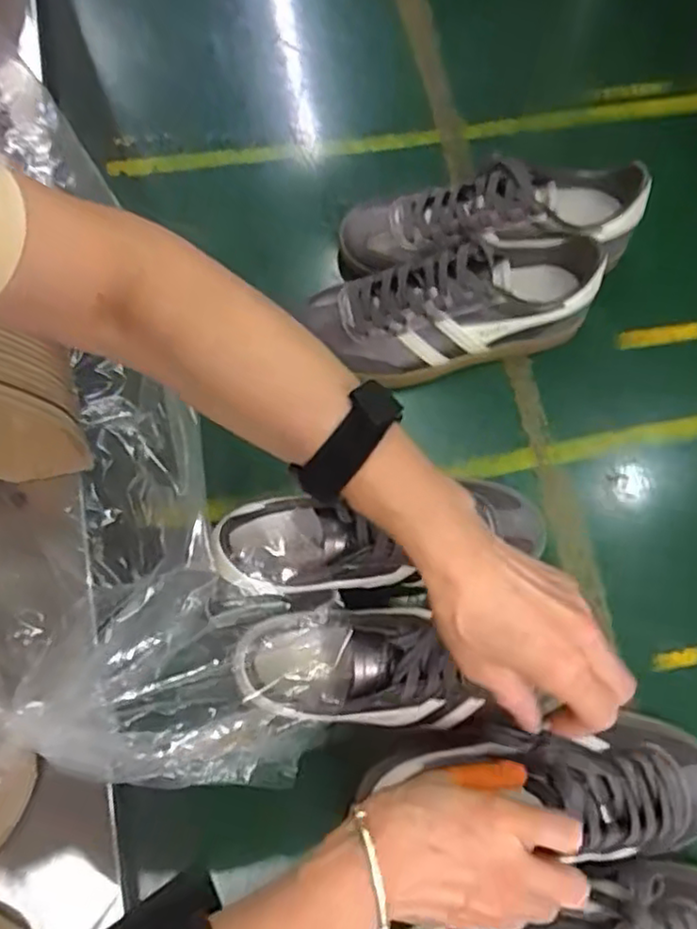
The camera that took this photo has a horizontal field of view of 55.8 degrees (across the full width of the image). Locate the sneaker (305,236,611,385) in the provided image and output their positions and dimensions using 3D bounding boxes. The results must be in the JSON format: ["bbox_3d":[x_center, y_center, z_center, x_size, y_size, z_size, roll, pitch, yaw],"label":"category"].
[{"bbox_3d":[0.090,-0.132,0.559,0.231,0.084,0.080,-12,72,-3],"label":"sneaker"}]

